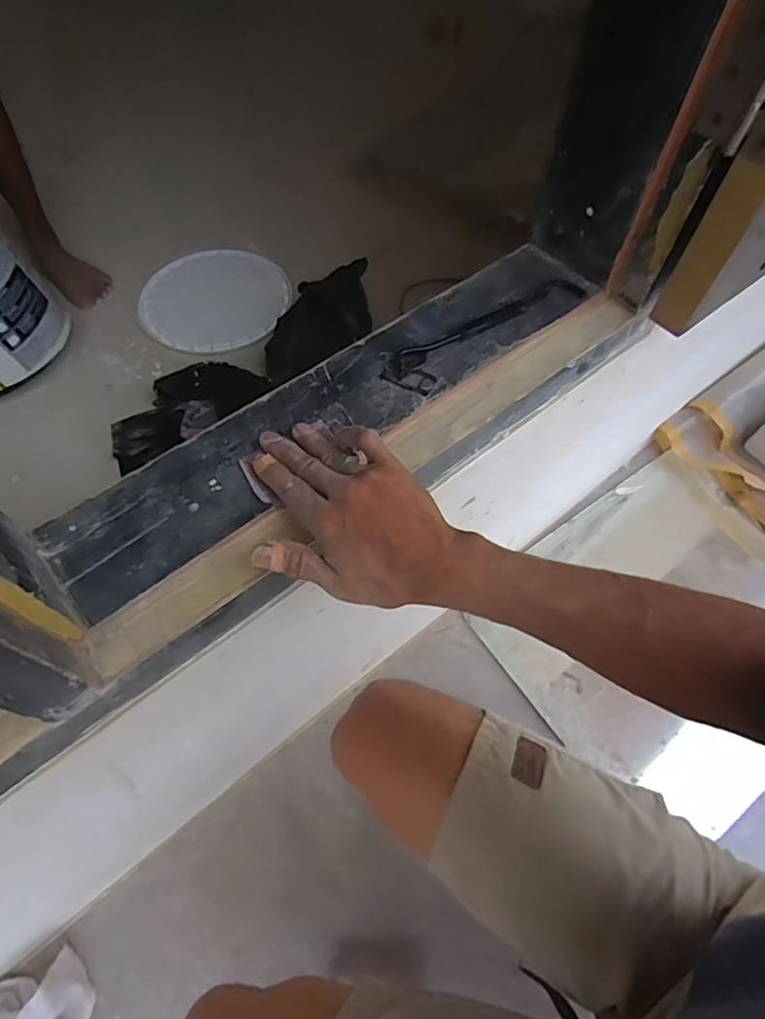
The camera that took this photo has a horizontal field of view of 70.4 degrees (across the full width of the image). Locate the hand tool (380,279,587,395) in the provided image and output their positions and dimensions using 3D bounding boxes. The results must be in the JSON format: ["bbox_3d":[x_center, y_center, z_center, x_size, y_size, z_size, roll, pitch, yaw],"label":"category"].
[{"bbox_3d":[0.096,-0.159,0.484,0.214,0.010,0.040,-31,66,-17],"label":"hand tool"}]

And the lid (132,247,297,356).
[{"bbox_3d":[-0.347,-0.436,1.121,0.298,0.033,0.298,0,61,-1],"label":"lid"}]

